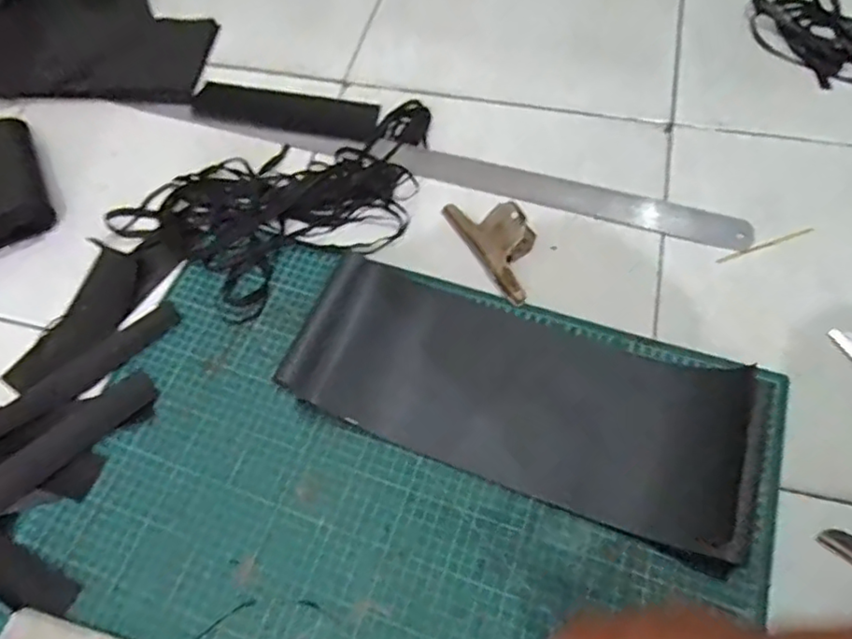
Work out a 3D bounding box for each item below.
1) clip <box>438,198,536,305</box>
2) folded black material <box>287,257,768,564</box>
[{"bbox_3d":[0.078,-0.088,0.620,0.064,0.039,0.138,-28,64,-11],"label":"clip"},{"bbox_3d":[0.080,0.063,0.546,0.403,0.028,0.169,17,64,12],"label":"folded black material"}]

